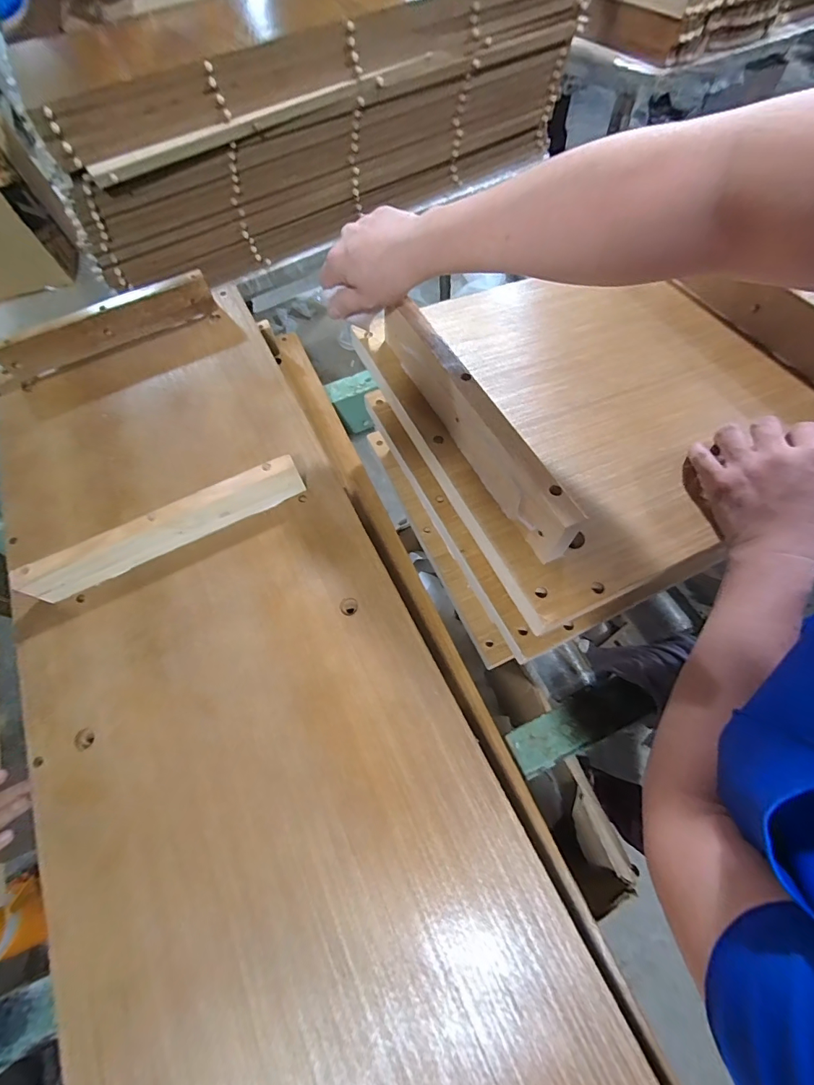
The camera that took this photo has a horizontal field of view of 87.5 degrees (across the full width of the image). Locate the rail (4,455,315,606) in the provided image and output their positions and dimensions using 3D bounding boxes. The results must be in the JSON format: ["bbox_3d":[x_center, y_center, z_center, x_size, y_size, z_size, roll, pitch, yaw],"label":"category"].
[{"bbox_3d":[-0.267,-0.015,0.484,0.306,0.058,0.022,-27,67,-9],"label":"rail"}]

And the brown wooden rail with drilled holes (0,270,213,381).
[{"bbox_3d":[-0.440,-0.321,0.630,0.302,0.053,0.023,-27,67,-9],"label":"brown wooden rail with drilled holes"}]

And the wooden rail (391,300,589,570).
[{"bbox_3d":[0.054,-0.115,0.381,0.024,0.058,0.300,-25,63,-8],"label":"wooden rail"}]

